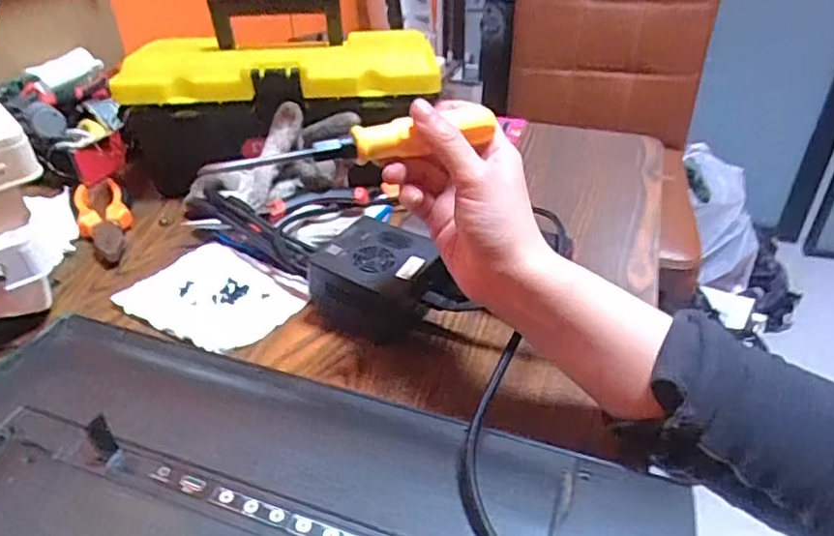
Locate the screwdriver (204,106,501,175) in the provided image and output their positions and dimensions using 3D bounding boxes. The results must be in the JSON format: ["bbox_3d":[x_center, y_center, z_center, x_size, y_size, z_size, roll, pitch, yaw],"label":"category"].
[{"bbox_3d":[-0.033,-0.064,0.325,0.155,0.019,0.025,-12,34,-8],"label":"screwdriver"}]

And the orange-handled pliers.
[{"bbox_3d":[-0.292,-0.048,0.571,0.043,0.026,0.140,-20,40,-23],"label":"orange-handled pliers"}]

